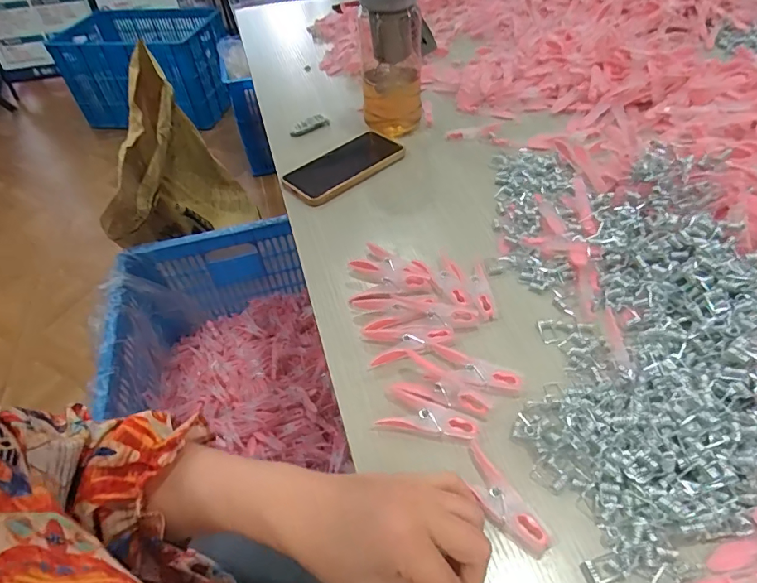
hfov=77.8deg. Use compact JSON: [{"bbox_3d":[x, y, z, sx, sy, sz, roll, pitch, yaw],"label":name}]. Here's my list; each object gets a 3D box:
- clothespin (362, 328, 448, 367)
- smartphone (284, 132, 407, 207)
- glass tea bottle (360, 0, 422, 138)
[{"bbox_3d":[0.026,0.042,0.416,0.072,0.009,0.037,-13,48,-4],"label":"clothespin"},{"bbox_3d":[-0.041,-0.164,0.613,0.166,0.017,0.076,-37,55,-24],"label":"smartphone"},{"bbox_3d":[0.019,-0.321,0.614,0.088,0.197,0.076,-2,49,5],"label":"glass tea bottle"}]

